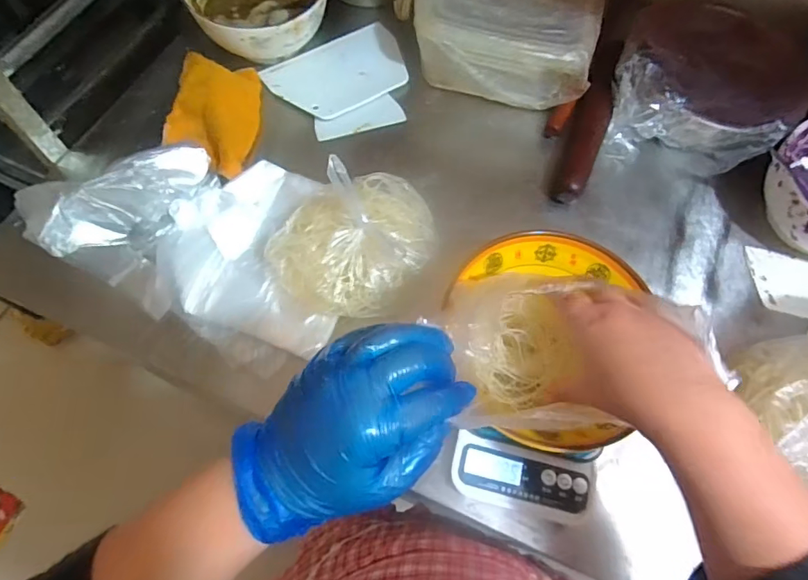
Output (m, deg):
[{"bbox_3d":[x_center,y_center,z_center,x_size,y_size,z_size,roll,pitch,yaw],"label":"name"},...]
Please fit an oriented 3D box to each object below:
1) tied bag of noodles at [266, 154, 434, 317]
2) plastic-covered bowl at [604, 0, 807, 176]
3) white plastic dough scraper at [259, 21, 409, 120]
[{"bbox_3d":[-0.048,-0.058,0.490,0.142,0.123,0.168,37,70,13],"label":"tied bag of noodles"},{"bbox_3d":[0.383,-0.255,0.614,0.225,0.101,0.209,1,67,-2],"label":"plastic-covered bowl"},{"bbox_3d":[-0.084,-0.298,0.663,0.188,0.009,0.131,-33,69,-17],"label":"white plastic dough scraper"}]

